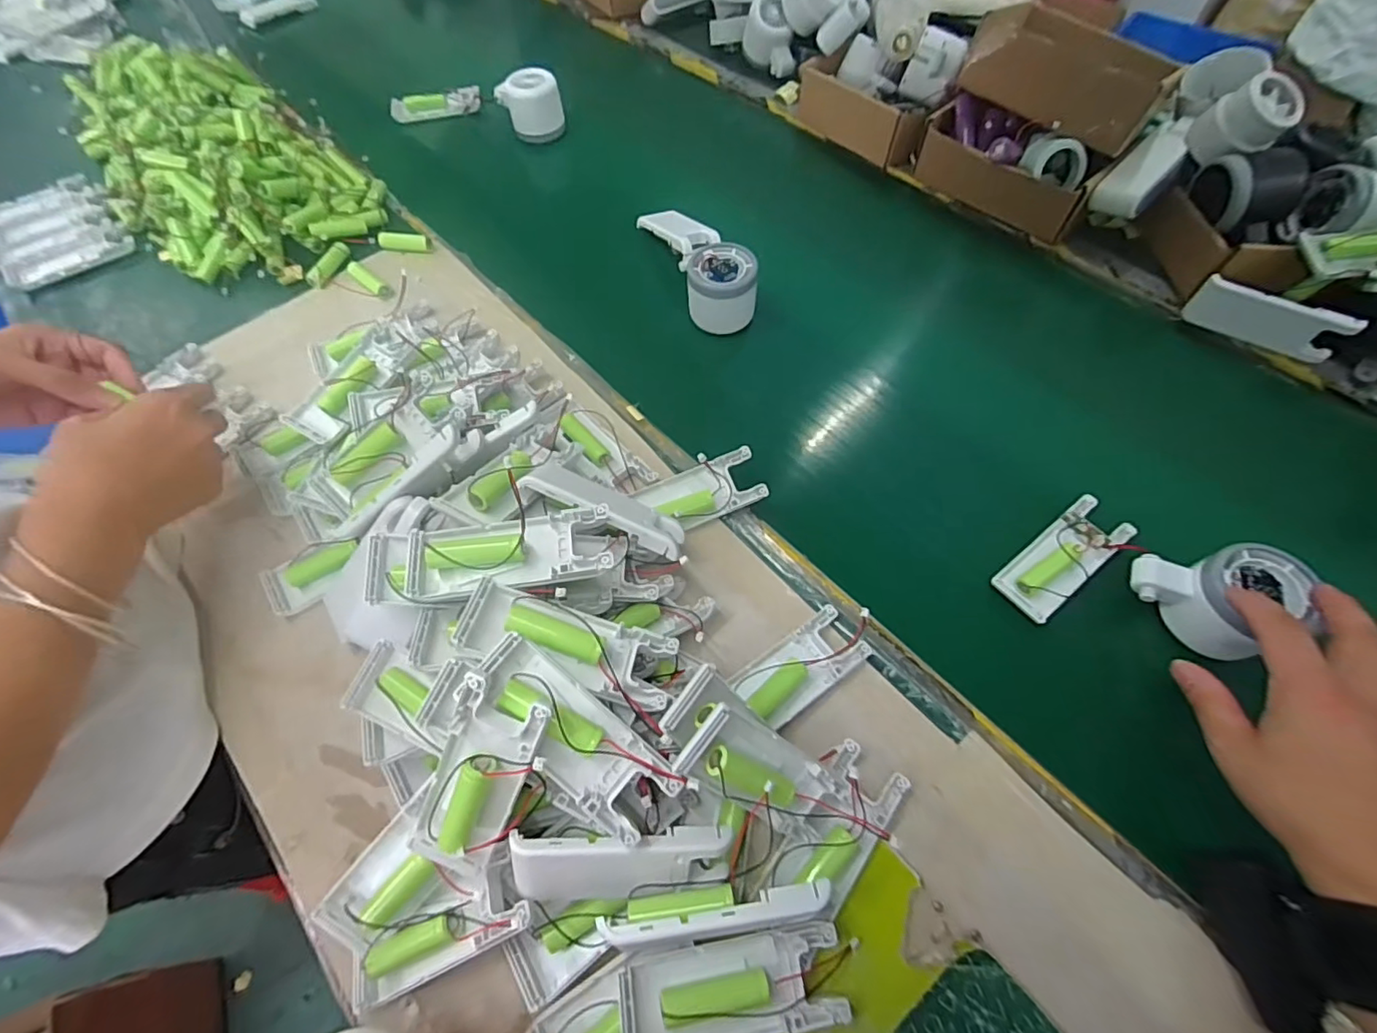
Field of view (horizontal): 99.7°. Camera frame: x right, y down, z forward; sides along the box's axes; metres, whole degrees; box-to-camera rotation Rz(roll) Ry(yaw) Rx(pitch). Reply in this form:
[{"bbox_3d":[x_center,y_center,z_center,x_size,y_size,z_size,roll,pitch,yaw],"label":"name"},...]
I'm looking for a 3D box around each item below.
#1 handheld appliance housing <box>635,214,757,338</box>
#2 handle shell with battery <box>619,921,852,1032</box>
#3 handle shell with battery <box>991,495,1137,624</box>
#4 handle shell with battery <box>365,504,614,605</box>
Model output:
[{"bbox_3d":[0.005,-0.239,0.529,0.054,0.052,0.163,-23,62,-11],"label":"handheld appliance housing"},{"bbox_3d":[0.021,0.218,0.265,0.100,0.028,0.038,-8,61,-3],"label":"handle shell with battery"},{"bbox_3d":[0.252,0.027,0.390,0.103,0.017,0.040,-35,65,-16],"label":"handle shell with battery"},{"bbox_3d":[-0.108,0.023,0.309,0.132,0.029,0.044,-5,61,-1],"label":"handle shell with battery"}]

